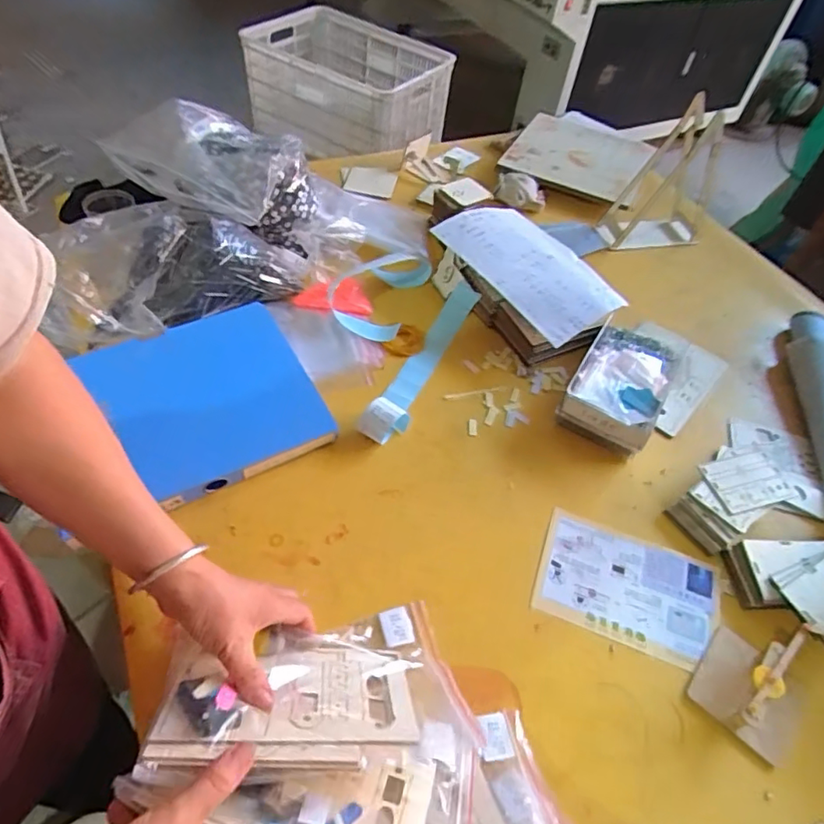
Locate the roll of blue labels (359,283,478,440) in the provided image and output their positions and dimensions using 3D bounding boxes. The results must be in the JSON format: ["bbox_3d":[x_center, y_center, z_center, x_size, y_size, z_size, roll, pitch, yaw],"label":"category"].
[{"bbox_3d":[0.016,-0.082,0.805,0.058,0.045,0.325,21,54,12],"label":"roll of blue labels"}]

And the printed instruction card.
[{"bbox_3d":[0.250,0.203,0.648,0.197,0.004,0.135,19,53,11],"label":"printed instruction card"}]

